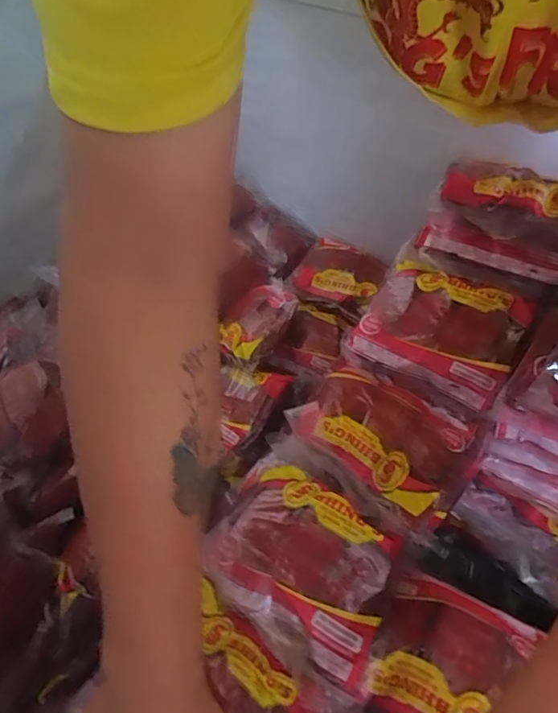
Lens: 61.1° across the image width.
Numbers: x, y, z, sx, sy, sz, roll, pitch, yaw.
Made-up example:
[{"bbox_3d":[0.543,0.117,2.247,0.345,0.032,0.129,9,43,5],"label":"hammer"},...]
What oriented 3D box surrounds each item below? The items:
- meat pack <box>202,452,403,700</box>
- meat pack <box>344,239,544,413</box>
[{"bbox_3d":[0.015,0.139,0.331,0.141,0.039,0.099,32,71,22],"label":"meat pack"},{"bbox_3d":[0.138,-0.032,0.397,0.124,0.020,0.113,25,78,25],"label":"meat pack"}]

